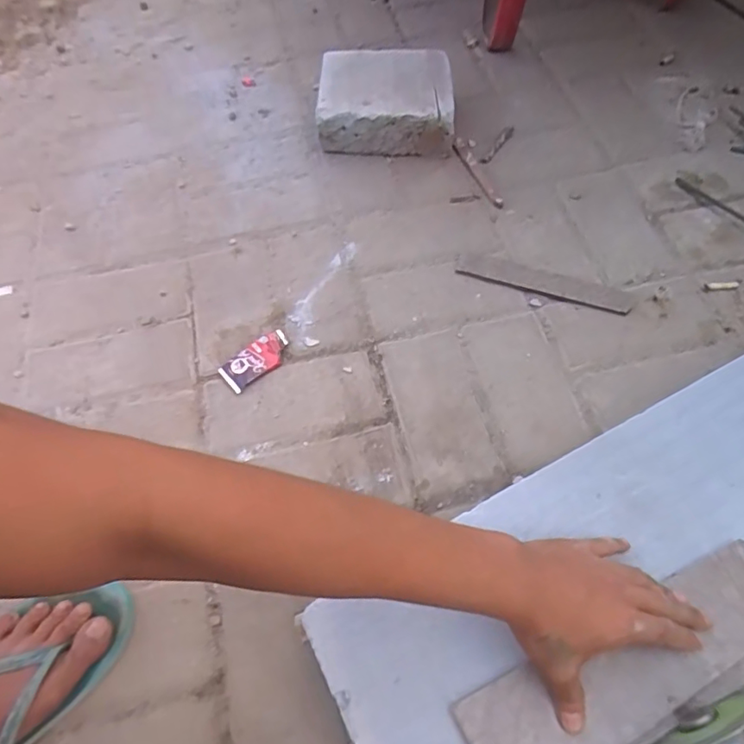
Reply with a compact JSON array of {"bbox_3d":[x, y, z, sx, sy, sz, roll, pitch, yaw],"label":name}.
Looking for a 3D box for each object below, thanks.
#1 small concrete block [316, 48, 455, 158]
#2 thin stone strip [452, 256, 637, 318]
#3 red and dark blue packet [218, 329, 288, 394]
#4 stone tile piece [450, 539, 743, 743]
[{"bbox_3d":[0.025,-0.412,0.829,0.199,0.096,0.144,3,61,6],"label":"small concrete block"},{"bbox_3d":[0.220,-0.116,0.688,0.215,0.010,0.042,16,63,13],"label":"thin stone strip"},{"bbox_3d":[-0.139,-0.015,0.654,0.089,0.012,0.041,-37,65,-15],"label":"red and dark blue packet"},{"bbox_3d":[0.199,0.220,0.402,0.269,0.009,0.076,-25,62,-11],"label":"stone tile piece"}]

